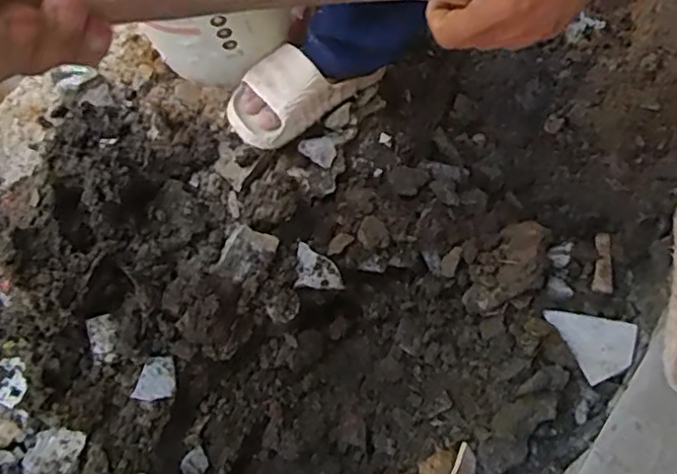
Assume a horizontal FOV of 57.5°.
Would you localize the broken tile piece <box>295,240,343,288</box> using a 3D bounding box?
[{"bbox_3d":[-0.029,0.043,0.920,0.068,0.012,0.067,2,77,-6],"label":"broken tile piece"}]

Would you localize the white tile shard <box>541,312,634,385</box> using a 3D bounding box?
[{"bbox_3d":[0.369,0.139,0.884,0.089,0.005,0.118,-34,59,12],"label":"white tile shard"}]

